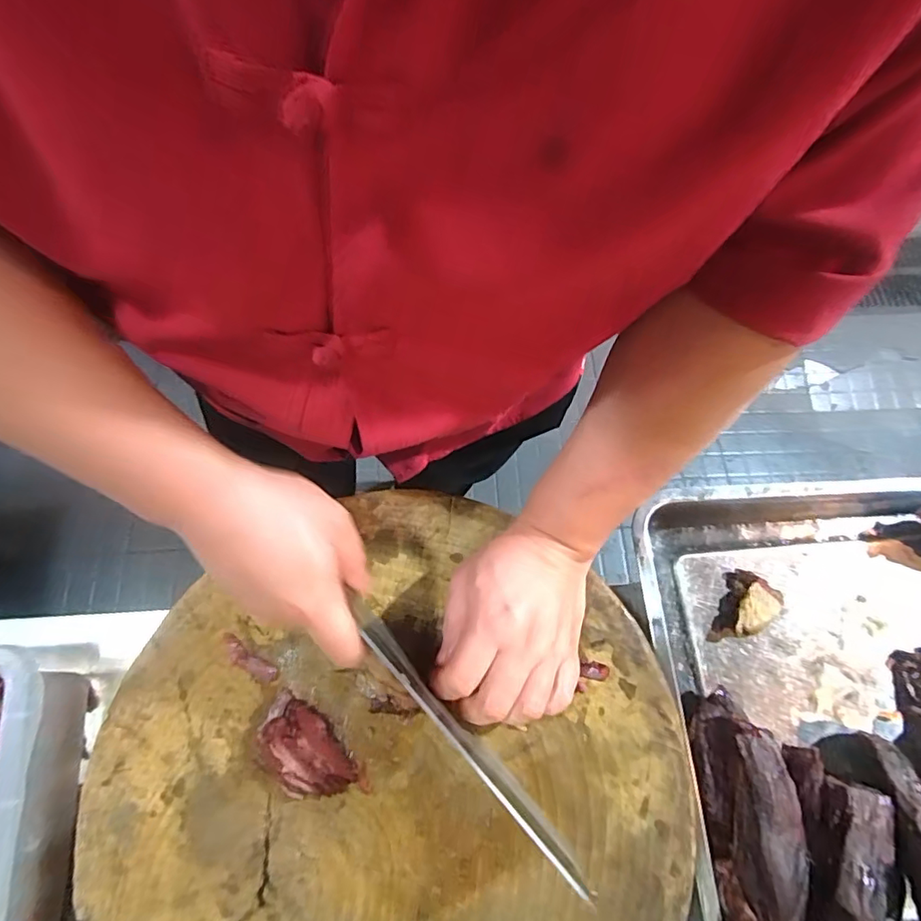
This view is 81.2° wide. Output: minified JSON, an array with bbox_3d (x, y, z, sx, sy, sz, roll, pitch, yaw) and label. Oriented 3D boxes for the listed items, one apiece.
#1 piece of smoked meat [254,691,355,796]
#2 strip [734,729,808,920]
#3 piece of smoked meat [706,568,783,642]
[{"bbox_3d":[-0.110,0.201,0.371,0.044,0.020,0.076,-42,76,-15],"label":"piece of smoked meat"},{"bbox_3d":[0.223,0.265,0.386,0.039,0.021,0.124,5,70,1],"label":"strip"},{"bbox_3d":[0.260,0.136,0.485,0.052,0.020,0.066,22,71,7],"label":"piece of smoked meat"}]

